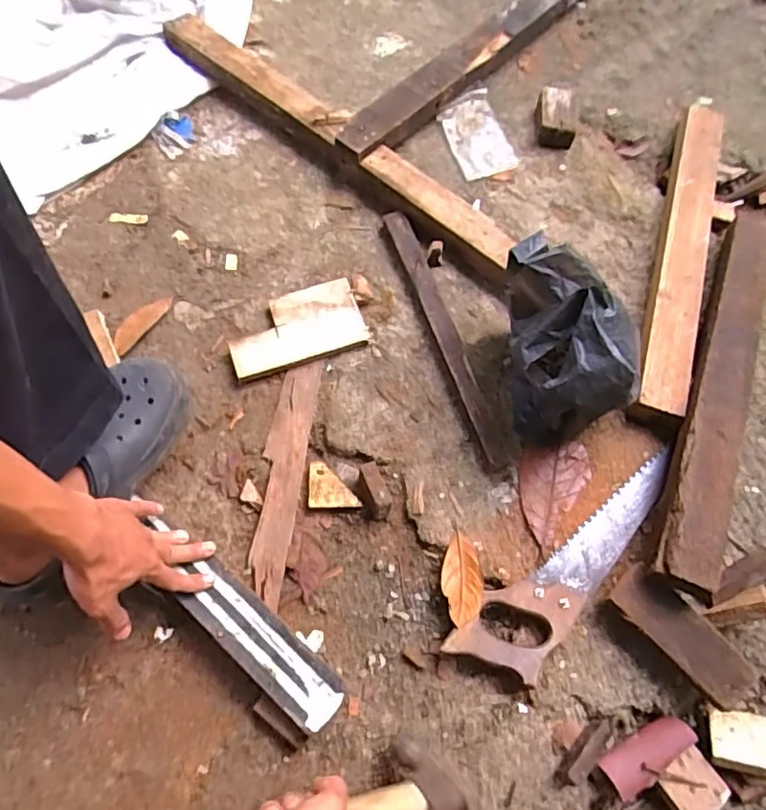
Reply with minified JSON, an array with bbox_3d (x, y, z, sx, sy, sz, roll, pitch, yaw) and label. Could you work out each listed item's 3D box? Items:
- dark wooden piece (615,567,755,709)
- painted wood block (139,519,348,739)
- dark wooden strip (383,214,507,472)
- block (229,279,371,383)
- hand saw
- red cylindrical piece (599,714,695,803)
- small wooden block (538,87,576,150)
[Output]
[{"bbox_3d":[0.302,0.232,0.593,0.057,0.013,0.146,-42,72,-18],"label":"dark wooden piece"},{"bbox_3d":[-0.143,0.214,0.590,0.255,0.013,0.058,38,70,17],"label":"painted wood block"},{"bbox_3d":[0.079,-0.102,0.773,0.033,0.033,0.402,-16,67,-9],"label":"dark wooden strip"},{"bbox_3d":[-0.116,-0.101,0.780,0.174,0.026,0.102,-18,68,-10],"label":"block"},{"bbox_3d":[0.210,0.164,0.651,0.084,0.033,0.333,41,71,15],"label":"hand saw"},{"bbox_3d":[0.258,0.339,0.579,0.101,0.034,0.043,-27,68,-12],"label":"red cylindrical piece"},{"bbox_3d":[0.276,-0.462,0.944,0.062,0.039,0.104,7,65,3],"label":"small wooden block"}]

